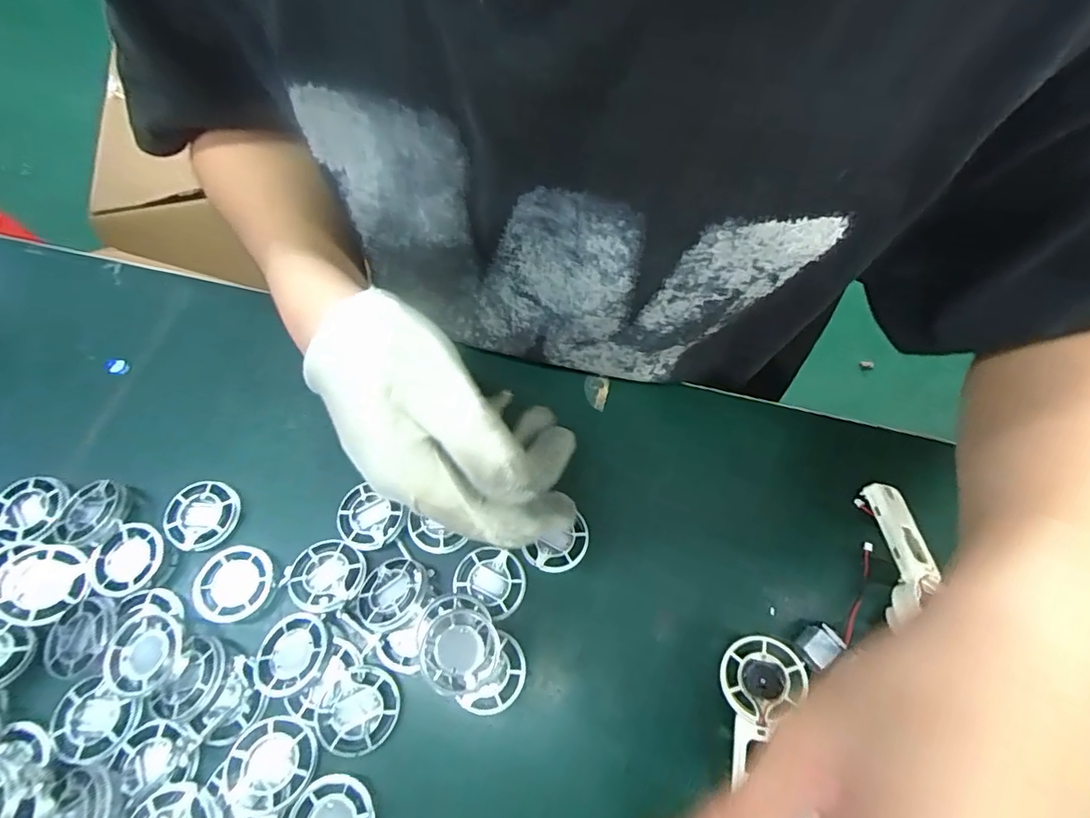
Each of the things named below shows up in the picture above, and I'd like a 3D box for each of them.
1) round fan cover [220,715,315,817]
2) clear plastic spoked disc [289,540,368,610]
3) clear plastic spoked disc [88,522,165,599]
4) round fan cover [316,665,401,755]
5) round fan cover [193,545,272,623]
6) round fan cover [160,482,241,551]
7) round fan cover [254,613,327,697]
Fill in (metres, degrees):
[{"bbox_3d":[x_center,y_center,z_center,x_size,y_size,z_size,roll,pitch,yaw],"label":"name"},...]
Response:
[{"bbox_3d":[-0.129,0.167,0.247,0.038,0.007,0.037,0,66,-1],"label":"round fan cover"},{"bbox_3d":[-0.119,0.090,0.286,0.040,0.006,0.037,0,66,-1],"label":"clear plastic spoked disc"},{"bbox_3d":[-0.232,0.084,0.293,0.035,0.011,0.038,0,66,-1],"label":"clear plastic spoked disc"},{"bbox_3d":[-0.091,0.149,0.257,0.034,0.006,0.038,40,71,16],"label":"round fan cover"},{"bbox_3d":[-0.169,0.094,0.286,0.038,0.007,0.038,0,66,-1],"label":"round fan cover"},{"bbox_3d":[-0.197,0.061,0.303,0.038,0.007,0.039,0,66,-1],"label":"round fan cover"},{"bbox_3d":[-0.130,0.124,0.266,0.037,0.009,0.037,0,66,-1],"label":"round fan cover"}]

